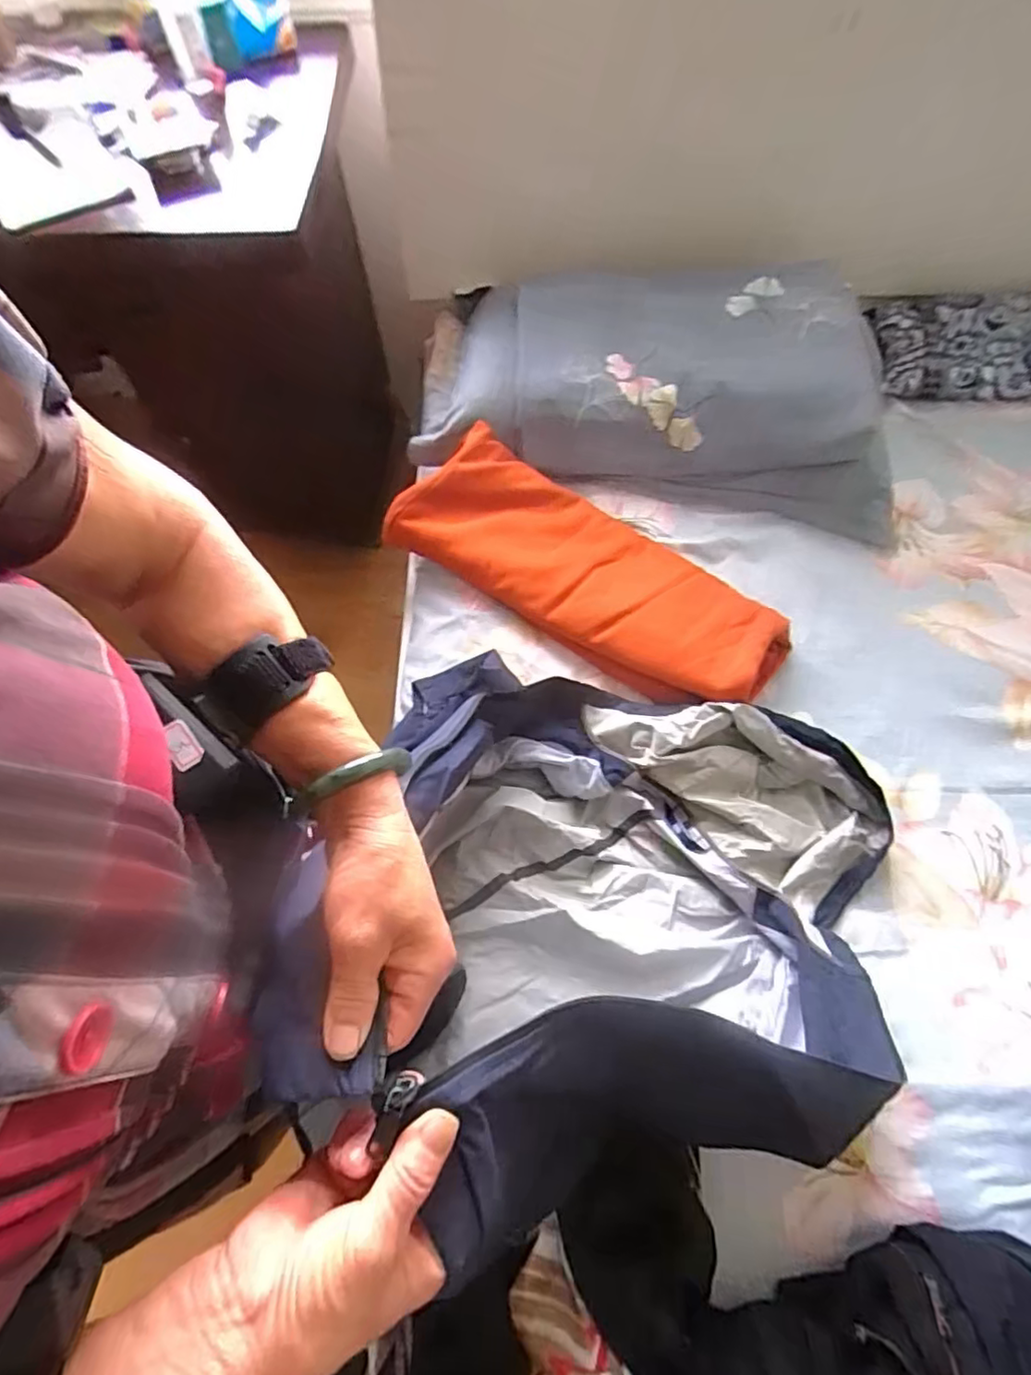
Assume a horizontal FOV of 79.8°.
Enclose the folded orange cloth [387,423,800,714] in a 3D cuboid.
[{"bbox_3d":[0.091,-0.157,0.819,0.536,0.087,0.189,32,68,15],"label":"folded orange cloth"}]

